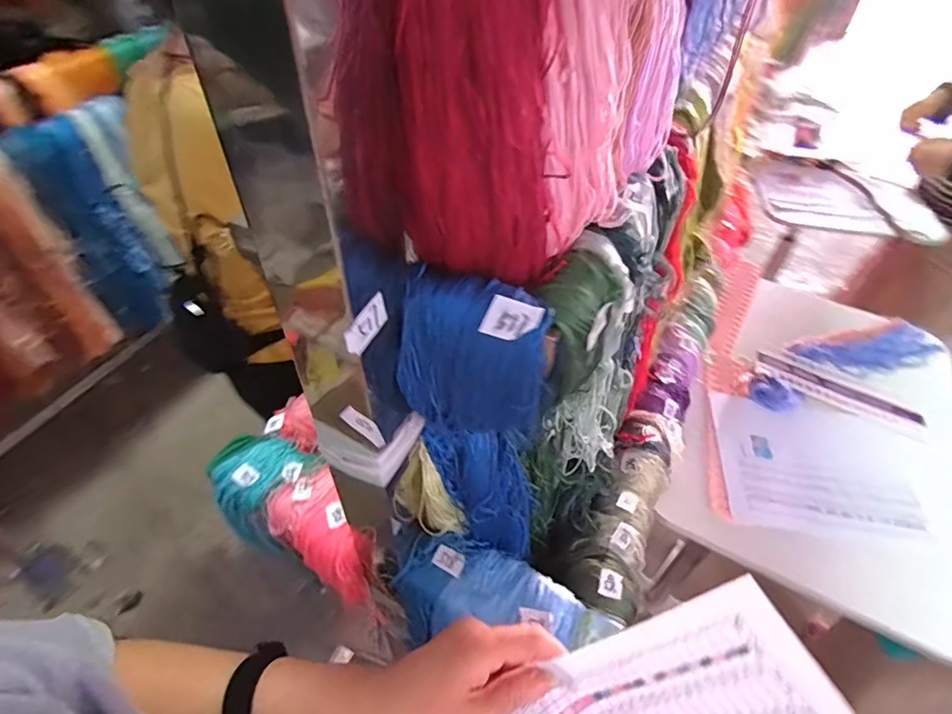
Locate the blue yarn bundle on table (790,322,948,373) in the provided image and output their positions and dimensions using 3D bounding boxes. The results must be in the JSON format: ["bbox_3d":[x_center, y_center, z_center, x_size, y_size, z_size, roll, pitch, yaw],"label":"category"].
[{"bbox_3d":[0.660,-0.012,0.836,0.265,0.015,0.083,-12,49,-12],"label":"blue yarn bundle on table"}]

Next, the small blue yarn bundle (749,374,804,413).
[{"bbox_3d":[0.450,0.057,0.747,0.069,0.013,0.054,30,54,24],"label":"small blue yarn bundle"}]

